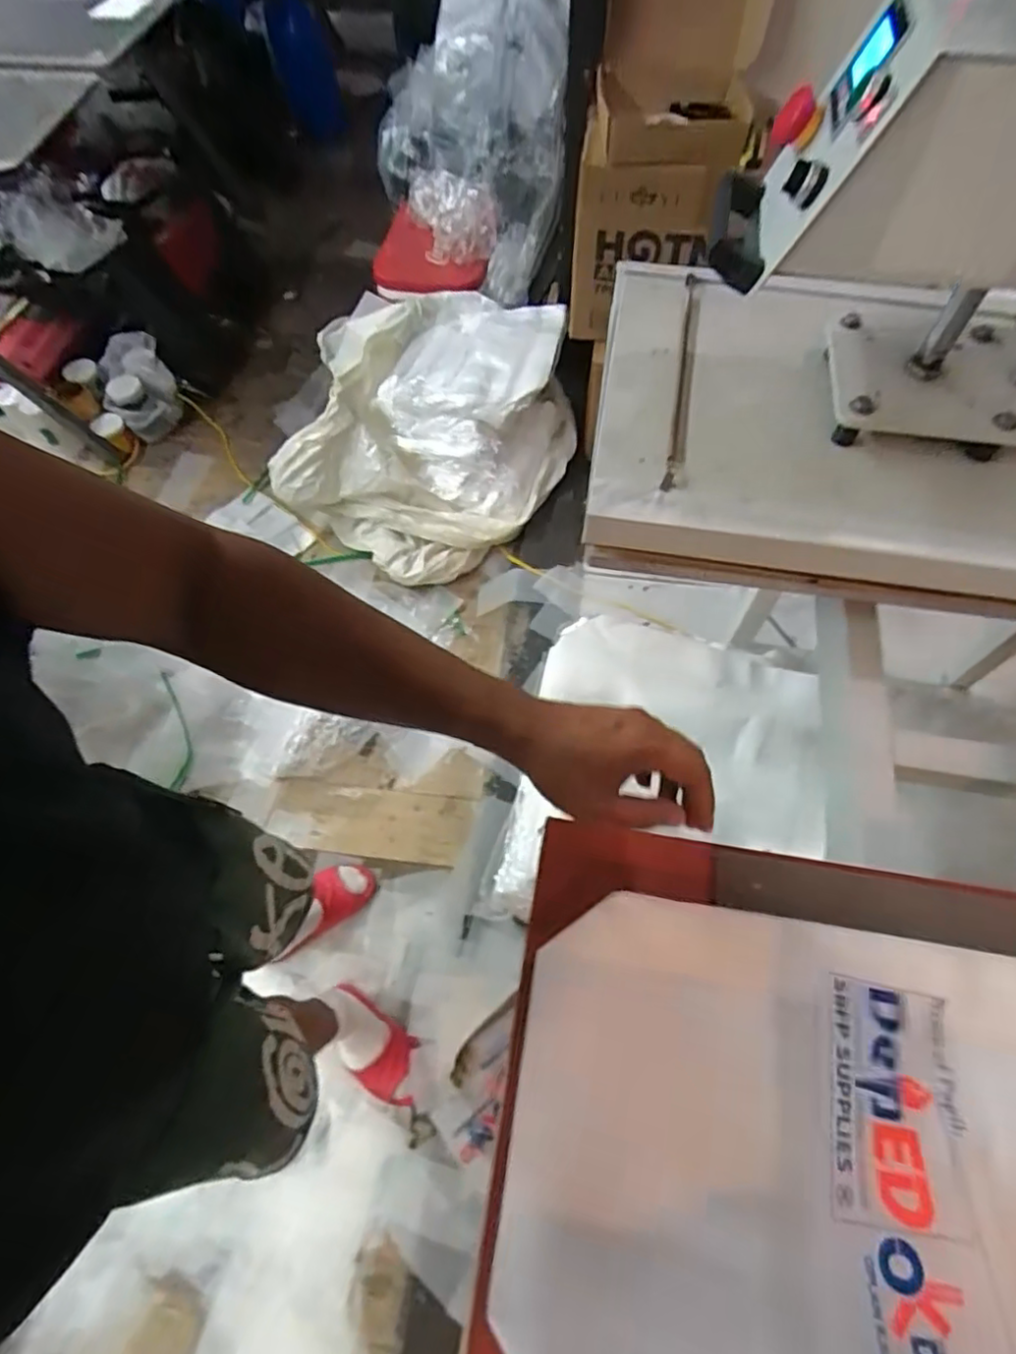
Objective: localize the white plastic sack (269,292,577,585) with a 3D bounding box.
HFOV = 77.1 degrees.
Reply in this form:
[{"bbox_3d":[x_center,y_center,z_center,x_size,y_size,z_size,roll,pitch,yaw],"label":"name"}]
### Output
[{"bbox_3d":[-0.217,-0.706,1.771,0.774,0.319,0.847,7,63,5],"label":"white plastic sack"}]

